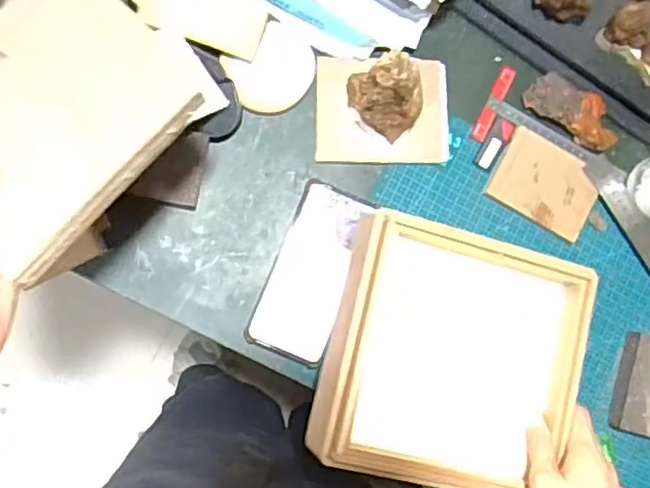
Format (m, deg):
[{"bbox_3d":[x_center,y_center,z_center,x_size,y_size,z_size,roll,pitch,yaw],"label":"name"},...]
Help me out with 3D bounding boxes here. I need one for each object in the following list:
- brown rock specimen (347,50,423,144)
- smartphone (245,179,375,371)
[{"bbox_3d":[0.060,-0.134,0.600,0.063,0.094,0.065,-10,88,-8],"label":"brown rock specimen"},{"bbox_3d":[-0.012,0.026,0.624,0.073,0.009,0.162,21,85,6],"label":"smartphone"}]

